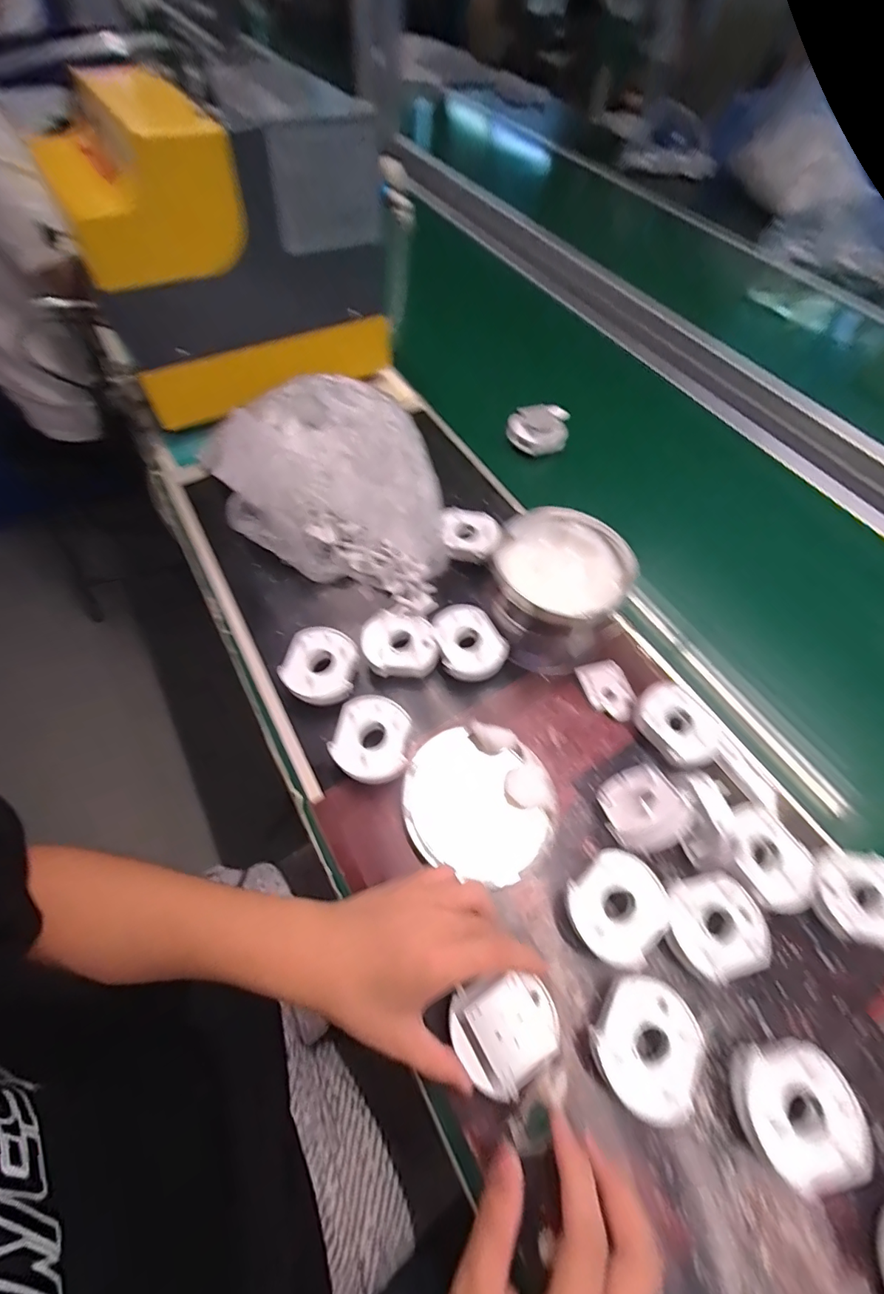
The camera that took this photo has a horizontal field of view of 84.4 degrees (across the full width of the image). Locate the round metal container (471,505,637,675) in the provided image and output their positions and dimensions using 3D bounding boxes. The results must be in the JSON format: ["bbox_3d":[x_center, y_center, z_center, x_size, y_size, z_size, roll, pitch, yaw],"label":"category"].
[{"bbox_3d":[0.109,-0.055,0.489,0.131,0.100,0.126,2,59,-3],"label":"round metal container"}]

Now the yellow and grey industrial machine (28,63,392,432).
[{"bbox_3d":[-0.258,-0.496,0.604,0.346,0.265,0.227,-29,65,-20],"label":"yellow and grey industrial machine"}]

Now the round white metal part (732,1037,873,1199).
[{"bbox_3d":[0.222,0.297,0.313,0.075,0.035,0.068,1,59,-4],"label":"round white metal part"}]

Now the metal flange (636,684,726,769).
[{"bbox_3d":[0.219,0.075,0.457,0.062,0.027,0.076,-24,63,-18],"label":"metal flange"}]

